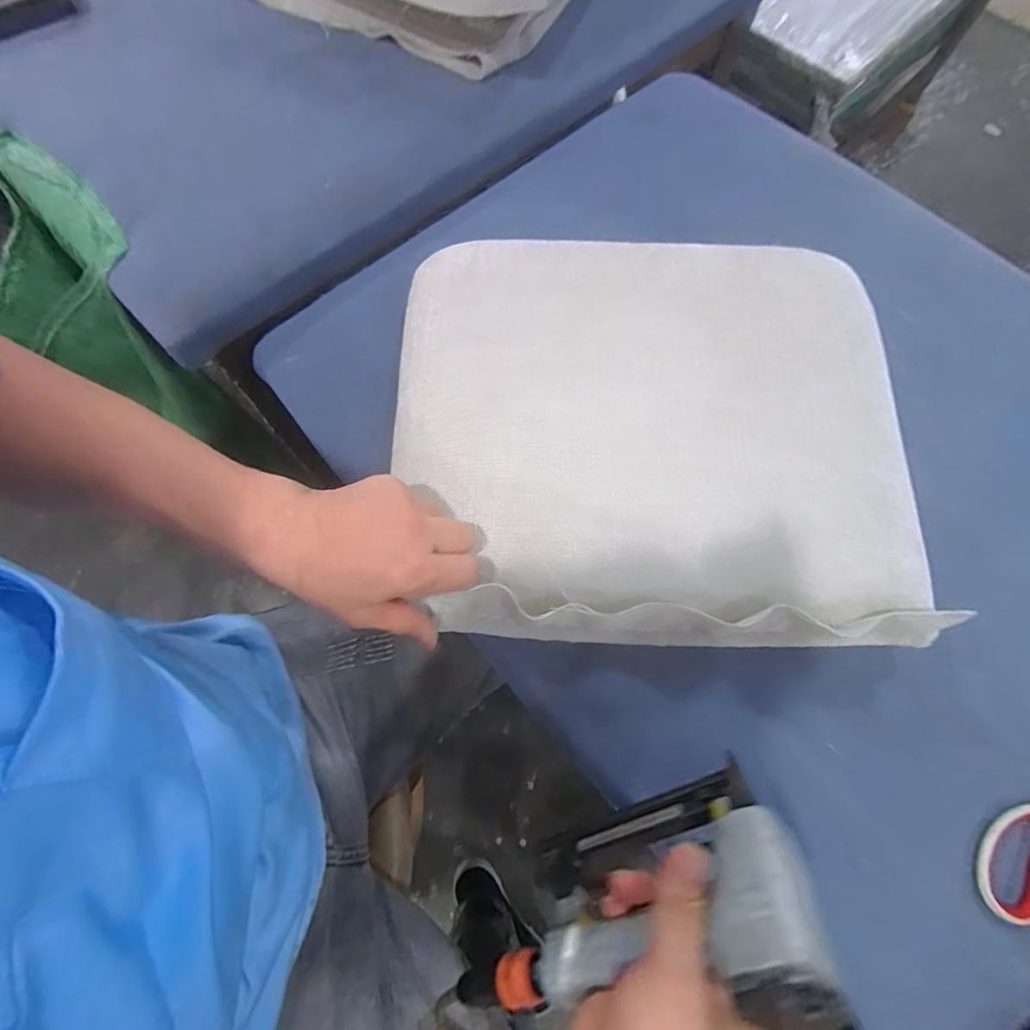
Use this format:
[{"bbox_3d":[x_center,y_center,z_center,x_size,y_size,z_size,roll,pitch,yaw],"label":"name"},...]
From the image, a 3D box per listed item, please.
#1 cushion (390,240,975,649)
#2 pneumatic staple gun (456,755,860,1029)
[{"bbox_3d":[0.110,-0.079,0.429,0.411,0.054,0.364,1,71,-2],"label":"cushion"},{"bbox_3d":[0.082,0.253,0.320,0.050,0.247,0.124,46,35,-6],"label":"pneumatic staple gun"}]

